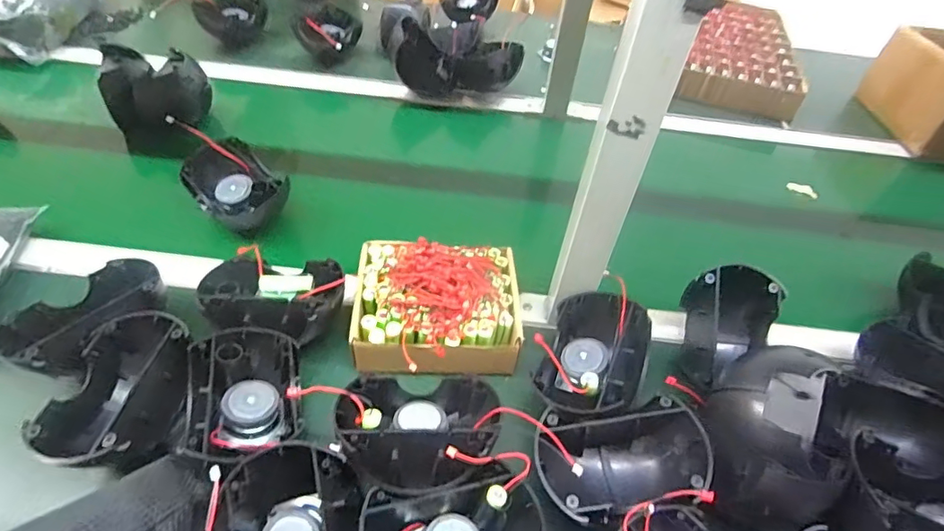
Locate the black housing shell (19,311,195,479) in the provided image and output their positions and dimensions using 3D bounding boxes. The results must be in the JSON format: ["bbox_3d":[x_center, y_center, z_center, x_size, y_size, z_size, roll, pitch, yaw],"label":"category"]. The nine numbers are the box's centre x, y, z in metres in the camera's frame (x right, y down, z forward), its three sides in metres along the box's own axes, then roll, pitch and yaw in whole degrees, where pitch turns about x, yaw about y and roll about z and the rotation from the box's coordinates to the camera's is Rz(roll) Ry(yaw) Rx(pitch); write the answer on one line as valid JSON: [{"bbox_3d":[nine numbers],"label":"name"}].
[{"bbox_3d":[-0.290,0.109,0.441,0.100,0.060,0.138,10,47,4],"label":"black housing shell"}]

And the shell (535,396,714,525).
[{"bbox_3d":[0.119,0.164,0.427,0.136,0.068,0.085,-3,48,-9],"label":"shell"}]

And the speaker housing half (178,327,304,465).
[{"bbox_3d":[-0.199,0.109,0.449,0.097,0.048,0.109,-7,49,-12],"label":"speaker housing half"}]

